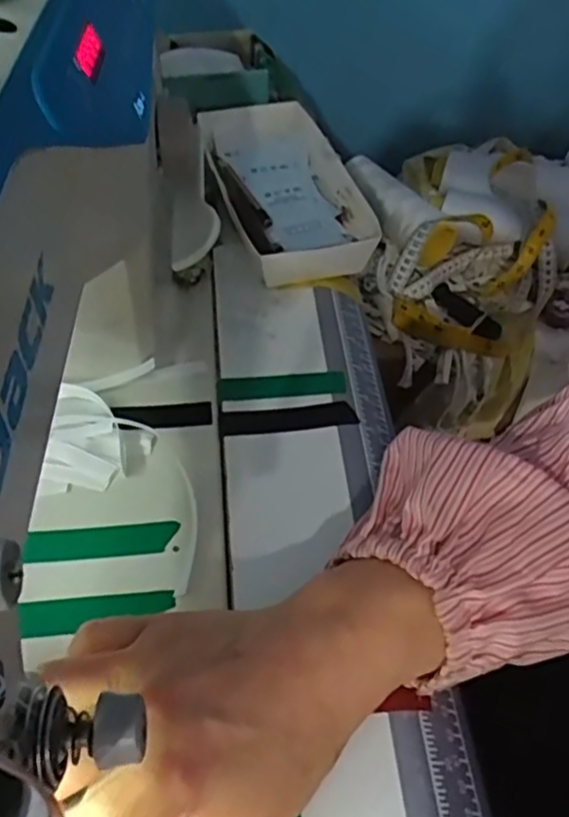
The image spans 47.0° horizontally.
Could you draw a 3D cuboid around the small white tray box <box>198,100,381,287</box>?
[{"bbox_3d":[-0.001,-0.164,0.495,0.096,0.036,0.193,-12,52,-12],"label":"small white tray box"}]

